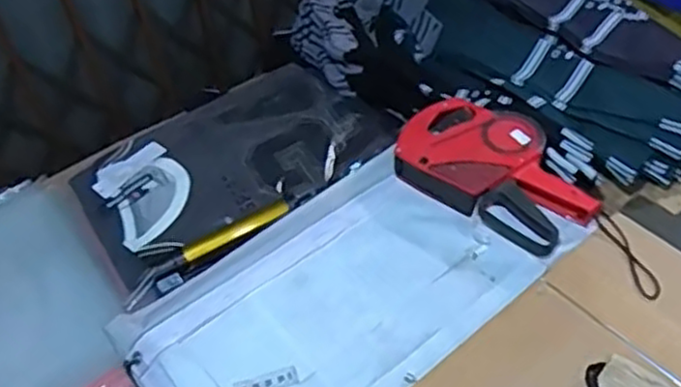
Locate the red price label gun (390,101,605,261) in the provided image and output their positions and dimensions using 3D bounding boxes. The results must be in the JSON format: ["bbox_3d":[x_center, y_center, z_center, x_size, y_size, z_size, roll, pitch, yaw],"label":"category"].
[{"bbox_3d":[0.174,-0.025,0.805,0.148,0.050,0.218,-37,54,-26],"label":"red price label gun"}]

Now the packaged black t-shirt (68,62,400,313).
[{"bbox_3d":[-0.156,-0.043,0.954,0.387,0.045,0.288,-35,53,-24],"label":"packaged black t-shirt"}]

